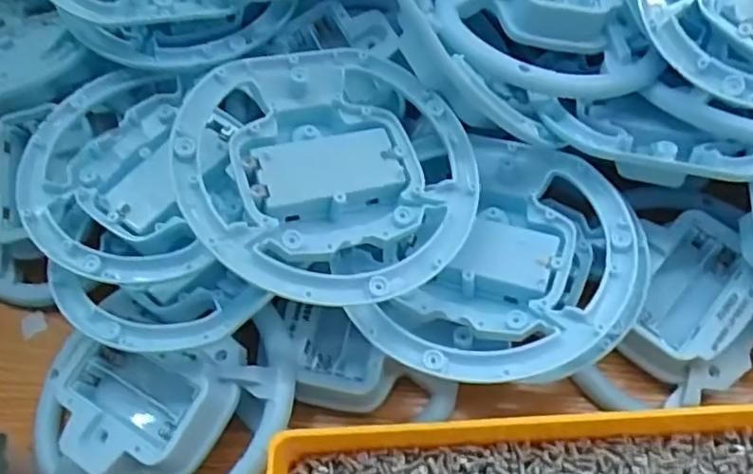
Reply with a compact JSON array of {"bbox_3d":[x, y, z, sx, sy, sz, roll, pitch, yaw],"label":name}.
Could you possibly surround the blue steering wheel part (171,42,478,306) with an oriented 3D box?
[{"bbox_3d":[-0.023,-0.025,0.243,0.118,0.031,0.102,44,61,13],"label":"blue steering wheel part"}]

